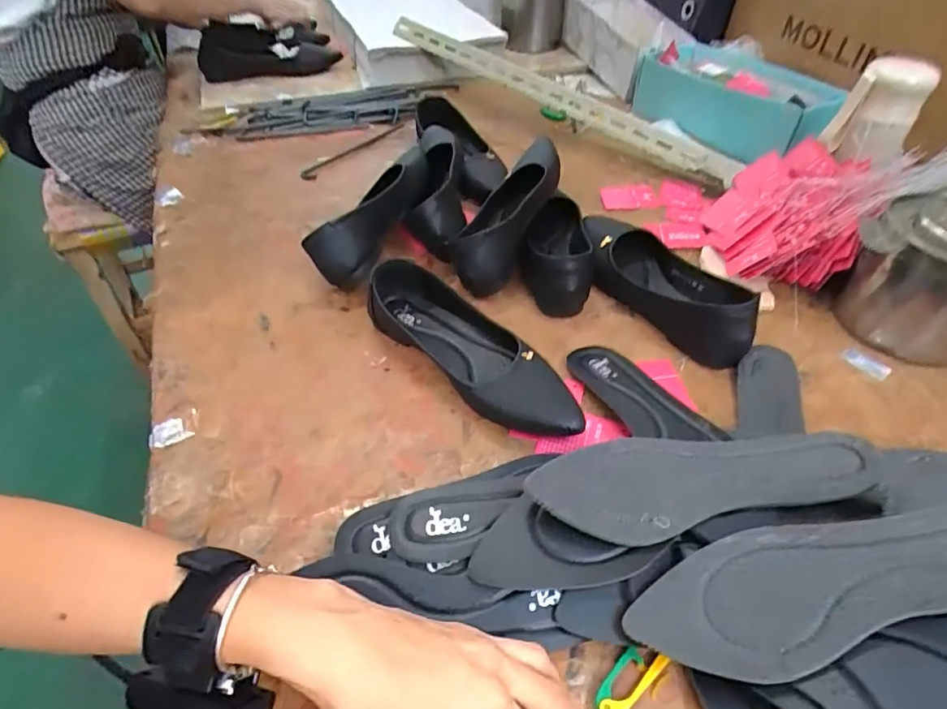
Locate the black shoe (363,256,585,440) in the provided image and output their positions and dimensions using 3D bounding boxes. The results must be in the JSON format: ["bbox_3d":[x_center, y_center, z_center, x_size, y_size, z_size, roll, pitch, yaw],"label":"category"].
[{"bbox_3d":[-0.005,-0.007,0.487,0.248,0.056,0.086,33,53,28],"label":"black shoe"}]

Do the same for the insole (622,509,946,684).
[{"bbox_3d":[0.206,0.125,0.292,0.233,0.020,0.076,-23,43,17],"label":"insole"}]

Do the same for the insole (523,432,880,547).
[{"bbox_3d":[0.155,0.089,0.376,0.233,0.048,0.076,-6,46,-7],"label":"insole"}]

